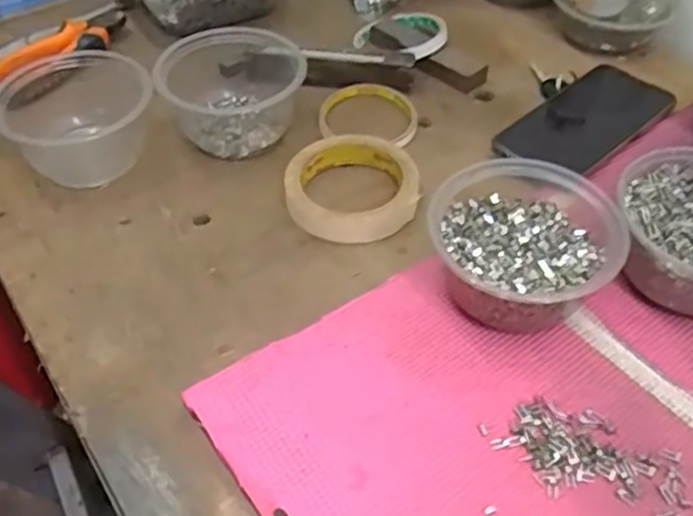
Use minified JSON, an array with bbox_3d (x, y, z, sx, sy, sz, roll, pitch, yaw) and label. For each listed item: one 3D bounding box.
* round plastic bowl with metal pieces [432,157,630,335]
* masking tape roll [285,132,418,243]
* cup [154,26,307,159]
[{"bbox_3d":[0.112,-0.004,0.458,0.109,0.058,0.111,-1,48,2],"label":"round plastic bowl with metal pieces"},{"bbox_3d":[0.003,-0.057,0.542,0.095,0.019,0.095,-1,48,2],"label":"masking tape roll"},{"bbox_3d":[-0.091,-0.142,0.591,0.109,0.059,0.111,-1,48,2],"label":"cup"}]

